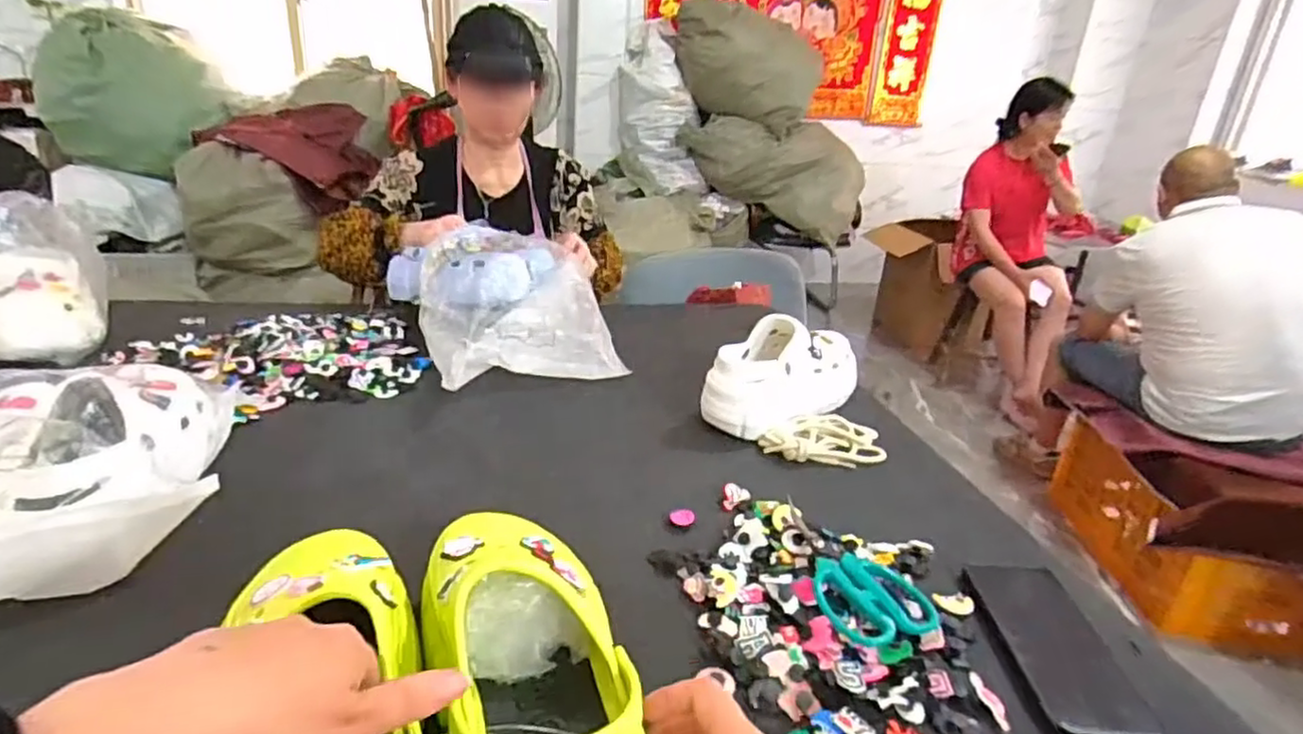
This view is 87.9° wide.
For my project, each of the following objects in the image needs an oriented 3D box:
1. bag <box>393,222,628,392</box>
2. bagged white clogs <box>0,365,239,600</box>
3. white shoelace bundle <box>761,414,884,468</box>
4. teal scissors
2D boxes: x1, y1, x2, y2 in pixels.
[{"bbox_3d":[-0.214,-0.100,0.986,0.248,0.139,0.334,-8,26,-27],"label":"bag"},{"bbox_3d":[-0.527,0.084,0.545,0.309,0.114,0.236,-9,26,-29],"label":"bagged white clogs"},{"bbox_3d":[0.197,0.080,0.780,0.133,0.020,0.099,9,23,10],"label":"white shoelace bundle"},{"bbox_3d":[0.144,0.162,0.530,0.078,0.018,0.143,-14,33,-34],"label":"teal scissors"}]

